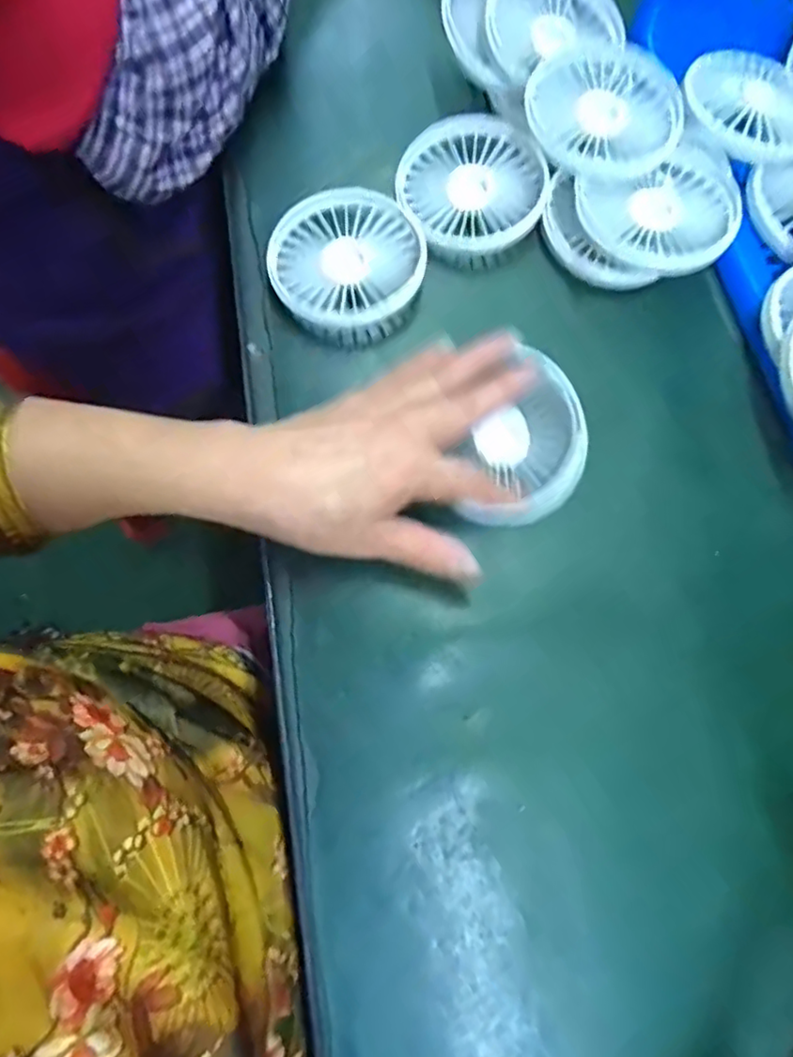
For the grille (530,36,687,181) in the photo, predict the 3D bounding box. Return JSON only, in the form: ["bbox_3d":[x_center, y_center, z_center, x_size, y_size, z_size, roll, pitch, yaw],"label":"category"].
[{"bbox_3d":[0.125,-0.247,0.359,0.088,0.014,0.088,0,72,-1],"label":"grille"}]

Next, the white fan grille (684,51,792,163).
[{"bbox_3d":[0.218,-0.261,0.373,0.083,0.008,0.081,23,73,6],"label":"white fan grille"}]

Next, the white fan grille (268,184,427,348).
[{"bbox_3d":[-0.029,-0.154,0.358,0.085,0.023,0.090,0,72,-1],"label":"white fan grille"}]

